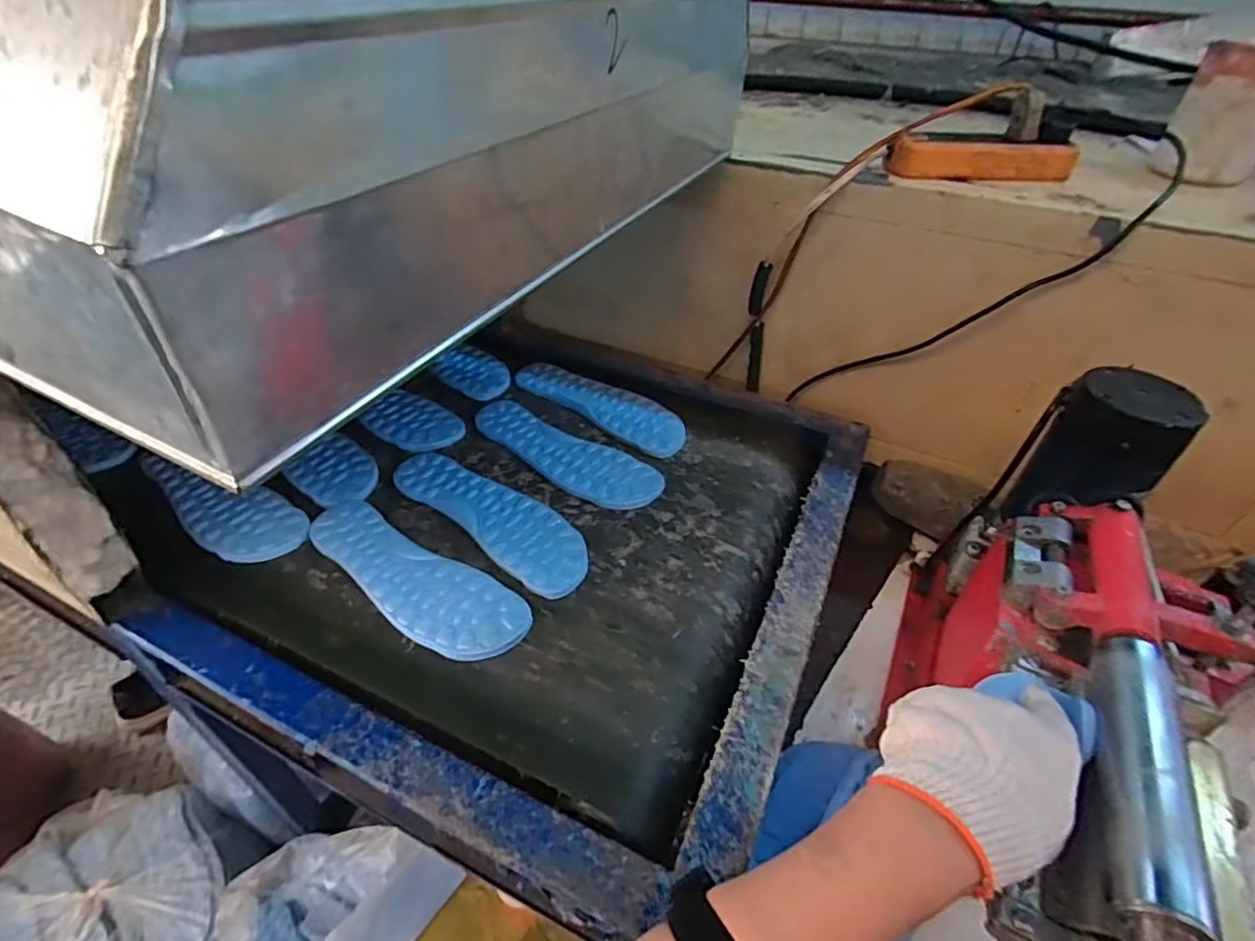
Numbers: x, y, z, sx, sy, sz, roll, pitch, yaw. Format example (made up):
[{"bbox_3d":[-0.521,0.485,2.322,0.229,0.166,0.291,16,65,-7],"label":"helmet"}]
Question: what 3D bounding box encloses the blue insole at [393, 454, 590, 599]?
[{"bbox_3d":[-0.142,0.042,0.629,0.255,0.012,0.078,31,50,28],"label":"blue insole"}]

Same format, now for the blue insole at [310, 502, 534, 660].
[{"bbox_3d":[-0.204,0.098,0.562,0.252,0.009,0.081,24,47,22],"label":"blue insole"}]

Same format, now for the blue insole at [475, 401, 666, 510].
[{"bbox_3d":[-0.077,-0.022,0.706,0.253,0.006,0.082,28,48,25],"label":"blue insole"}]

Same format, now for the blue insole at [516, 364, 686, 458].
[{"bbox_3d":[-0.039,-0.088,0.777,0.252,0.010,0.072,26,48,24],"label":"blue insole"}]

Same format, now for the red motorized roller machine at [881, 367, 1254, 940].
[{"bbox_3d":[0.318,0.155,0.456,0.158,0.282,0.422,21,46,20],"label":"red motorized roller machine"}]

